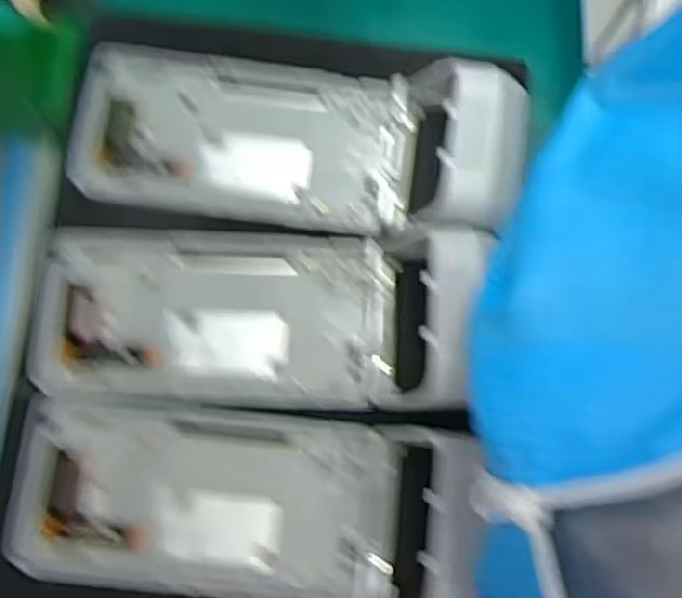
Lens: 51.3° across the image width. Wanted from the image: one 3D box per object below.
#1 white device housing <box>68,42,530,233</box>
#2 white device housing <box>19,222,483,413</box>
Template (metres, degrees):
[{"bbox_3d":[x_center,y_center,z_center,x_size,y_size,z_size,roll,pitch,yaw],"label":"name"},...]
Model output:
[{"bbox_3d":[-0.026,-0.085,0.357,0.227,0.041,0.086,7,78,1],"label":"white device housing"},{"bbox_3d":[-0.044,0.006,0.341,0.210,0.047,0.085,2,78,0],"label":"white device housing"}]

